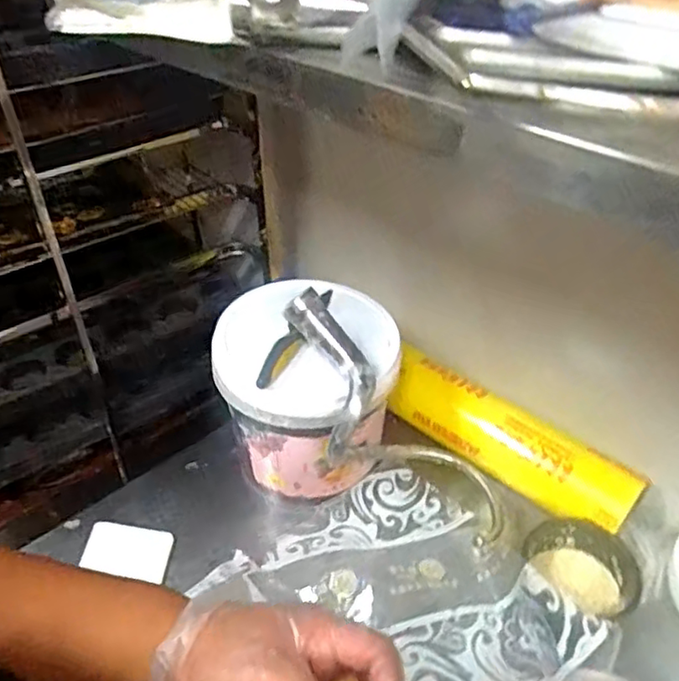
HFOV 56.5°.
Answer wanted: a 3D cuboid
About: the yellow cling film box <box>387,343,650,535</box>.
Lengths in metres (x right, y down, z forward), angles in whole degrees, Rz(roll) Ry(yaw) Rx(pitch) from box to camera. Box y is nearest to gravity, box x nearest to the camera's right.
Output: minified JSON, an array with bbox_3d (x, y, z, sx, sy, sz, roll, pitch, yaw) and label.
[{"bbox_3d":[0.189,0.113,0.739,0.307,0.052,0.079,30,47,32],"label":"yellow cling film box"}]

